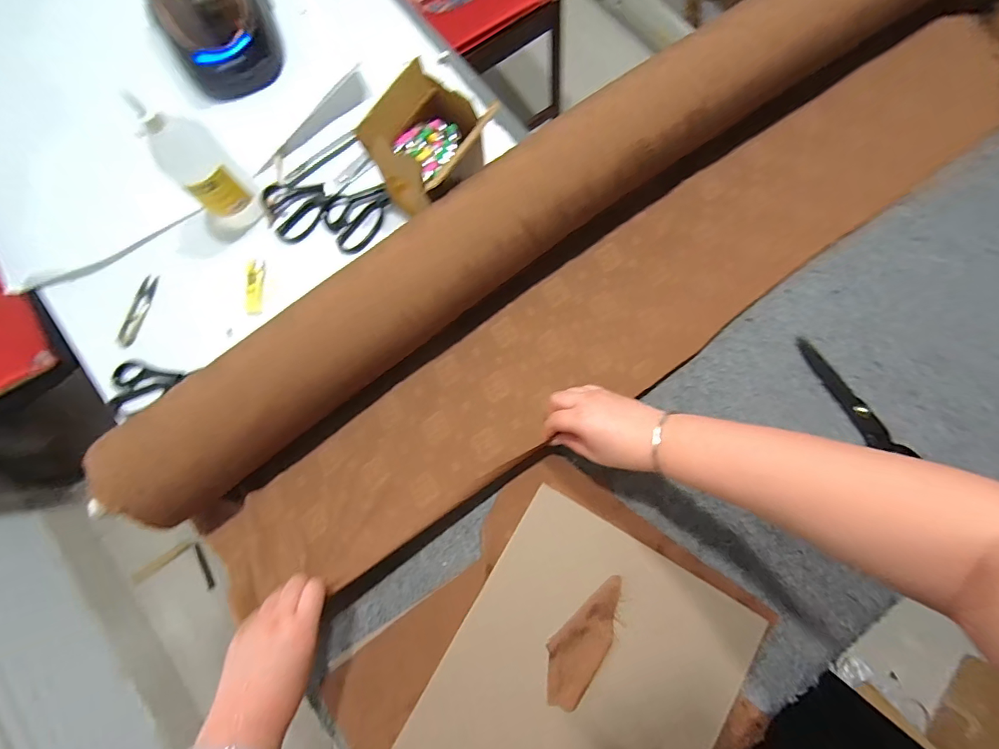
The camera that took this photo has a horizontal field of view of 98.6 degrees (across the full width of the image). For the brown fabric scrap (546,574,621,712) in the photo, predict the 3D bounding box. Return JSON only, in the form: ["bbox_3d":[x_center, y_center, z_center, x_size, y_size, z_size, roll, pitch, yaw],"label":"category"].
[{"bbox_3d":[0.098,0.307,0.500,0.058,0.009,0.151,32,85,5],"label":"brown fabric scrap"}]

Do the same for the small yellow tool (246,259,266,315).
[{"bbox_3d":[-0.342,-0.122,0.600,0.025,0.005,0.077,-1,79,1],"label":"small yellow tool"}]

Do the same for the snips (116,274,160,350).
[{"bbox_3d":[-0.501,-0.088,0.595,0.025,0.006,0.105,12,79,3],"label":"snips"}]

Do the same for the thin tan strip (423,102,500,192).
[{"bbox_3d":[-0.043,-0.277,0.523,0.013,0.007,0.145,33,81,7],"label":"thin tan strip"}]

